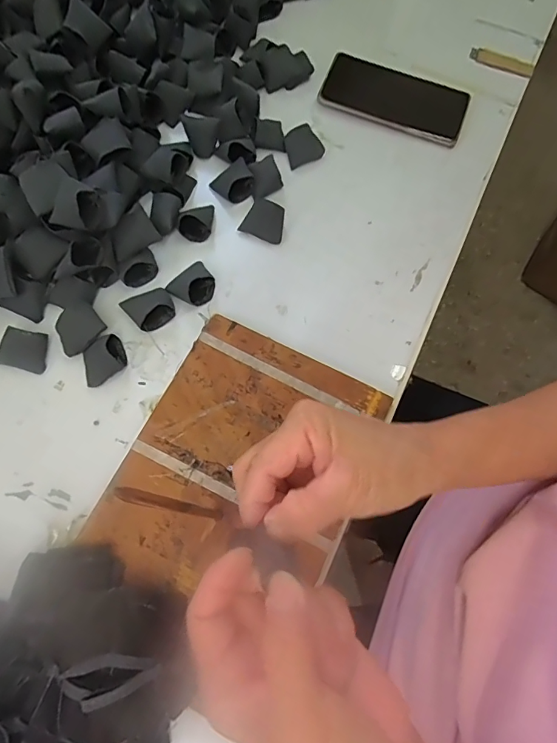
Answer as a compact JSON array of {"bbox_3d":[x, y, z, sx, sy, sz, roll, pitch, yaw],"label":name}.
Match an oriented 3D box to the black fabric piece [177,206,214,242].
[{"bbox_3d":[-0.079,-0.149,0.443,0.028,0.022,0.040,10,70,2],"label":"black fabric piece"}]

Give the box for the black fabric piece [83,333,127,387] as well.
[{"bbox_3d":[-0.153,-0.011,0.396,0.036,0.026,0.037,-20,72,-8],"label":"black fabric piece"}]

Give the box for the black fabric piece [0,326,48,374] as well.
[{"bbox_3d":[-0.226,-0.021,0.403,0.041,0.019,0.033,13,70,3],"label":"black fabric piece"}]

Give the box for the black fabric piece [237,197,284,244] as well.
[{"bbox_3d":[-0.015,-0.149,0.451,0.041,0.029,0.027,16,71,4],"label":"black fabric piece"}]

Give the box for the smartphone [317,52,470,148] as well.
[{"bbox_3d":[0.129,-0.307,0.514,0.158,0.014,0.076,19,73,5],"label":"smartphone"}]

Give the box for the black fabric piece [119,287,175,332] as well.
[{"bbox_3d":[-0.118,-0.058,0.414,0.043,0.019,0.037,-24,72,-10],"label":"black fabric piece"}]

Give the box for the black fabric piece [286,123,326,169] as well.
[{"bbox_3d":[0.027,-0.243,0.490,0.039,0.007,0.038,-22,101,-3],"label":"black fabric piece"}]

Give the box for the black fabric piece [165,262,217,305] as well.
[{"bbox_3d":[-0.079,-0.084,0.424,0.038,0.017,0.042,36,73,11],"label":"black fabric piece"}]

